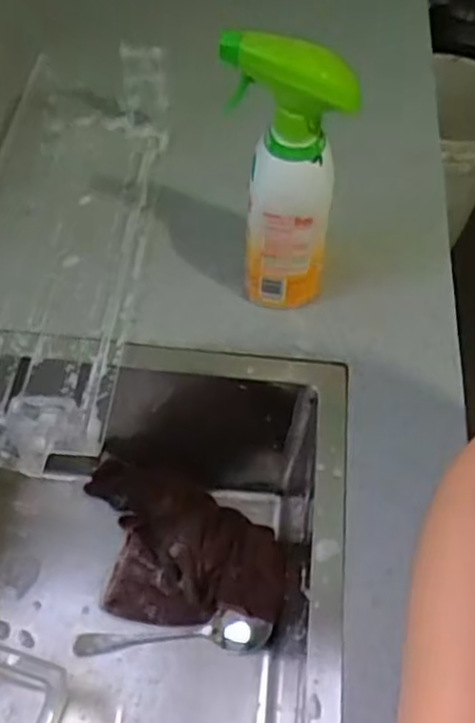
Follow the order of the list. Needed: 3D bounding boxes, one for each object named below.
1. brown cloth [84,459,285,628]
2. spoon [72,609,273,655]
[{"bbox_3d":[-0.055,0.185,0.706,0.201,0.047,0.133,11,56,5],"label":"brown cloth"},{"bbox_3d":[-0.061,0.251,0.668,0.180,0.035,0.033,1,56,-2],"label":"spoon"}]

